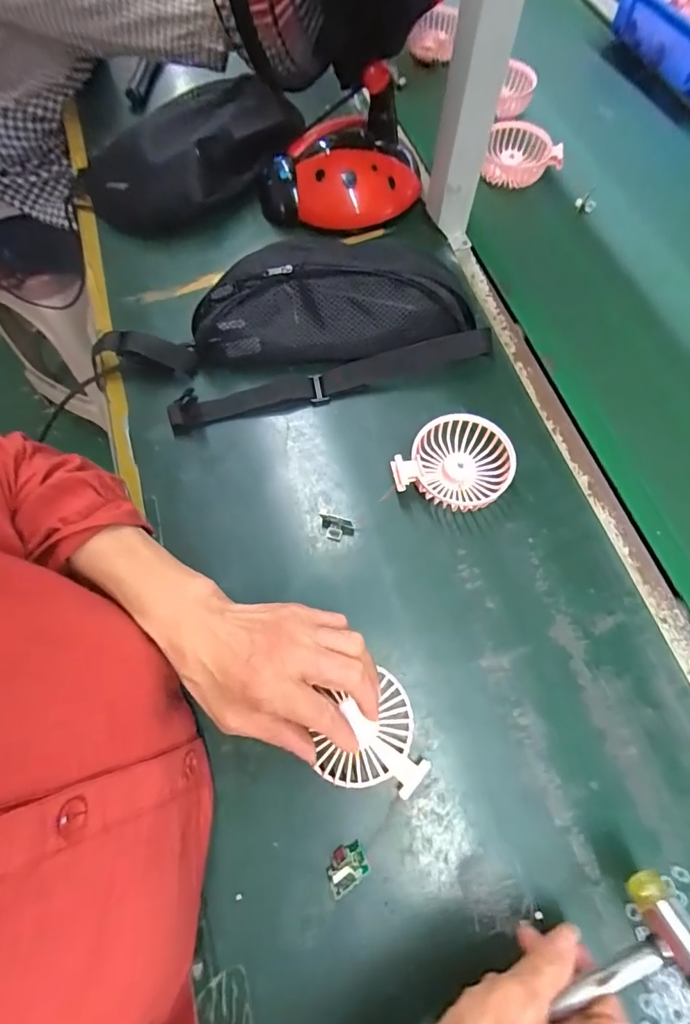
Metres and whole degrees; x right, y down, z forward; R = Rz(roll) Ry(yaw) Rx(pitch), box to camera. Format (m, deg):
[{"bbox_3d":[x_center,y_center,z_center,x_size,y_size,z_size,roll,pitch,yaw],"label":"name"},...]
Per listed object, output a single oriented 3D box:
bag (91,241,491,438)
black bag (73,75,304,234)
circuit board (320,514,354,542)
[{"bbox_3d":[-0.061,-0.192,0.470,0.386,0.081,0.161,-13,68,-3],"label":"bag"},{"bbox_3d":[-0.191,-0.415,0.553,0.280,0.089,0.088,-17,68,12],"label":"black bag"},{"bbox_3d":[-0.008,0.014,0.415,0.029,0.021,0.017,8,69,5],"label":"circuit board"}]

